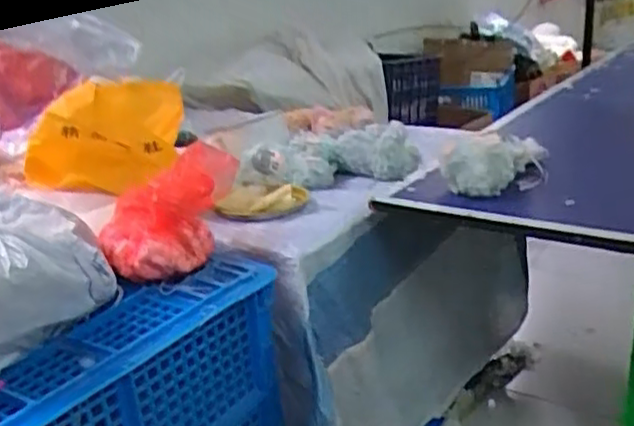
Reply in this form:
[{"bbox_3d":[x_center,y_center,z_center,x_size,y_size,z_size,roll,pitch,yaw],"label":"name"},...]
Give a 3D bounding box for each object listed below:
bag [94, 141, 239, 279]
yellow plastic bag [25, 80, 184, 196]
[{"bbox_3d":[-0.175,-0.012,0.846,0.154,0.105,0.224,-5,20,-2],"label":"bag"},{"bbox_3d":[-0.303,-0.095,0.937,0.250,0.147,0.078,-17,12,28],"label":"yellow plastic bag"}]

